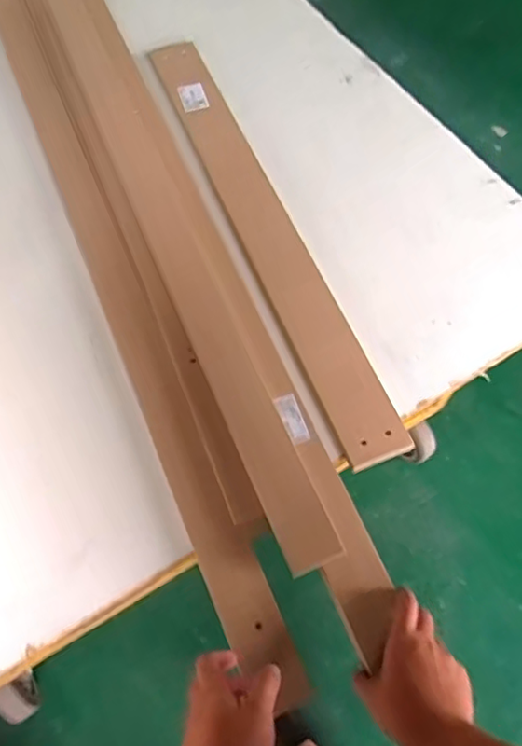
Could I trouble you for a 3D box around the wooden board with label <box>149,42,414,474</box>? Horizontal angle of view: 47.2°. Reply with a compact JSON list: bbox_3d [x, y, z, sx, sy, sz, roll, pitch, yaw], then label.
[{"bbox_3d":[0.000,-0.220,0.847,0.080,0.018,0.763,-20,65,-12],"label":"wooden board with label"}]

